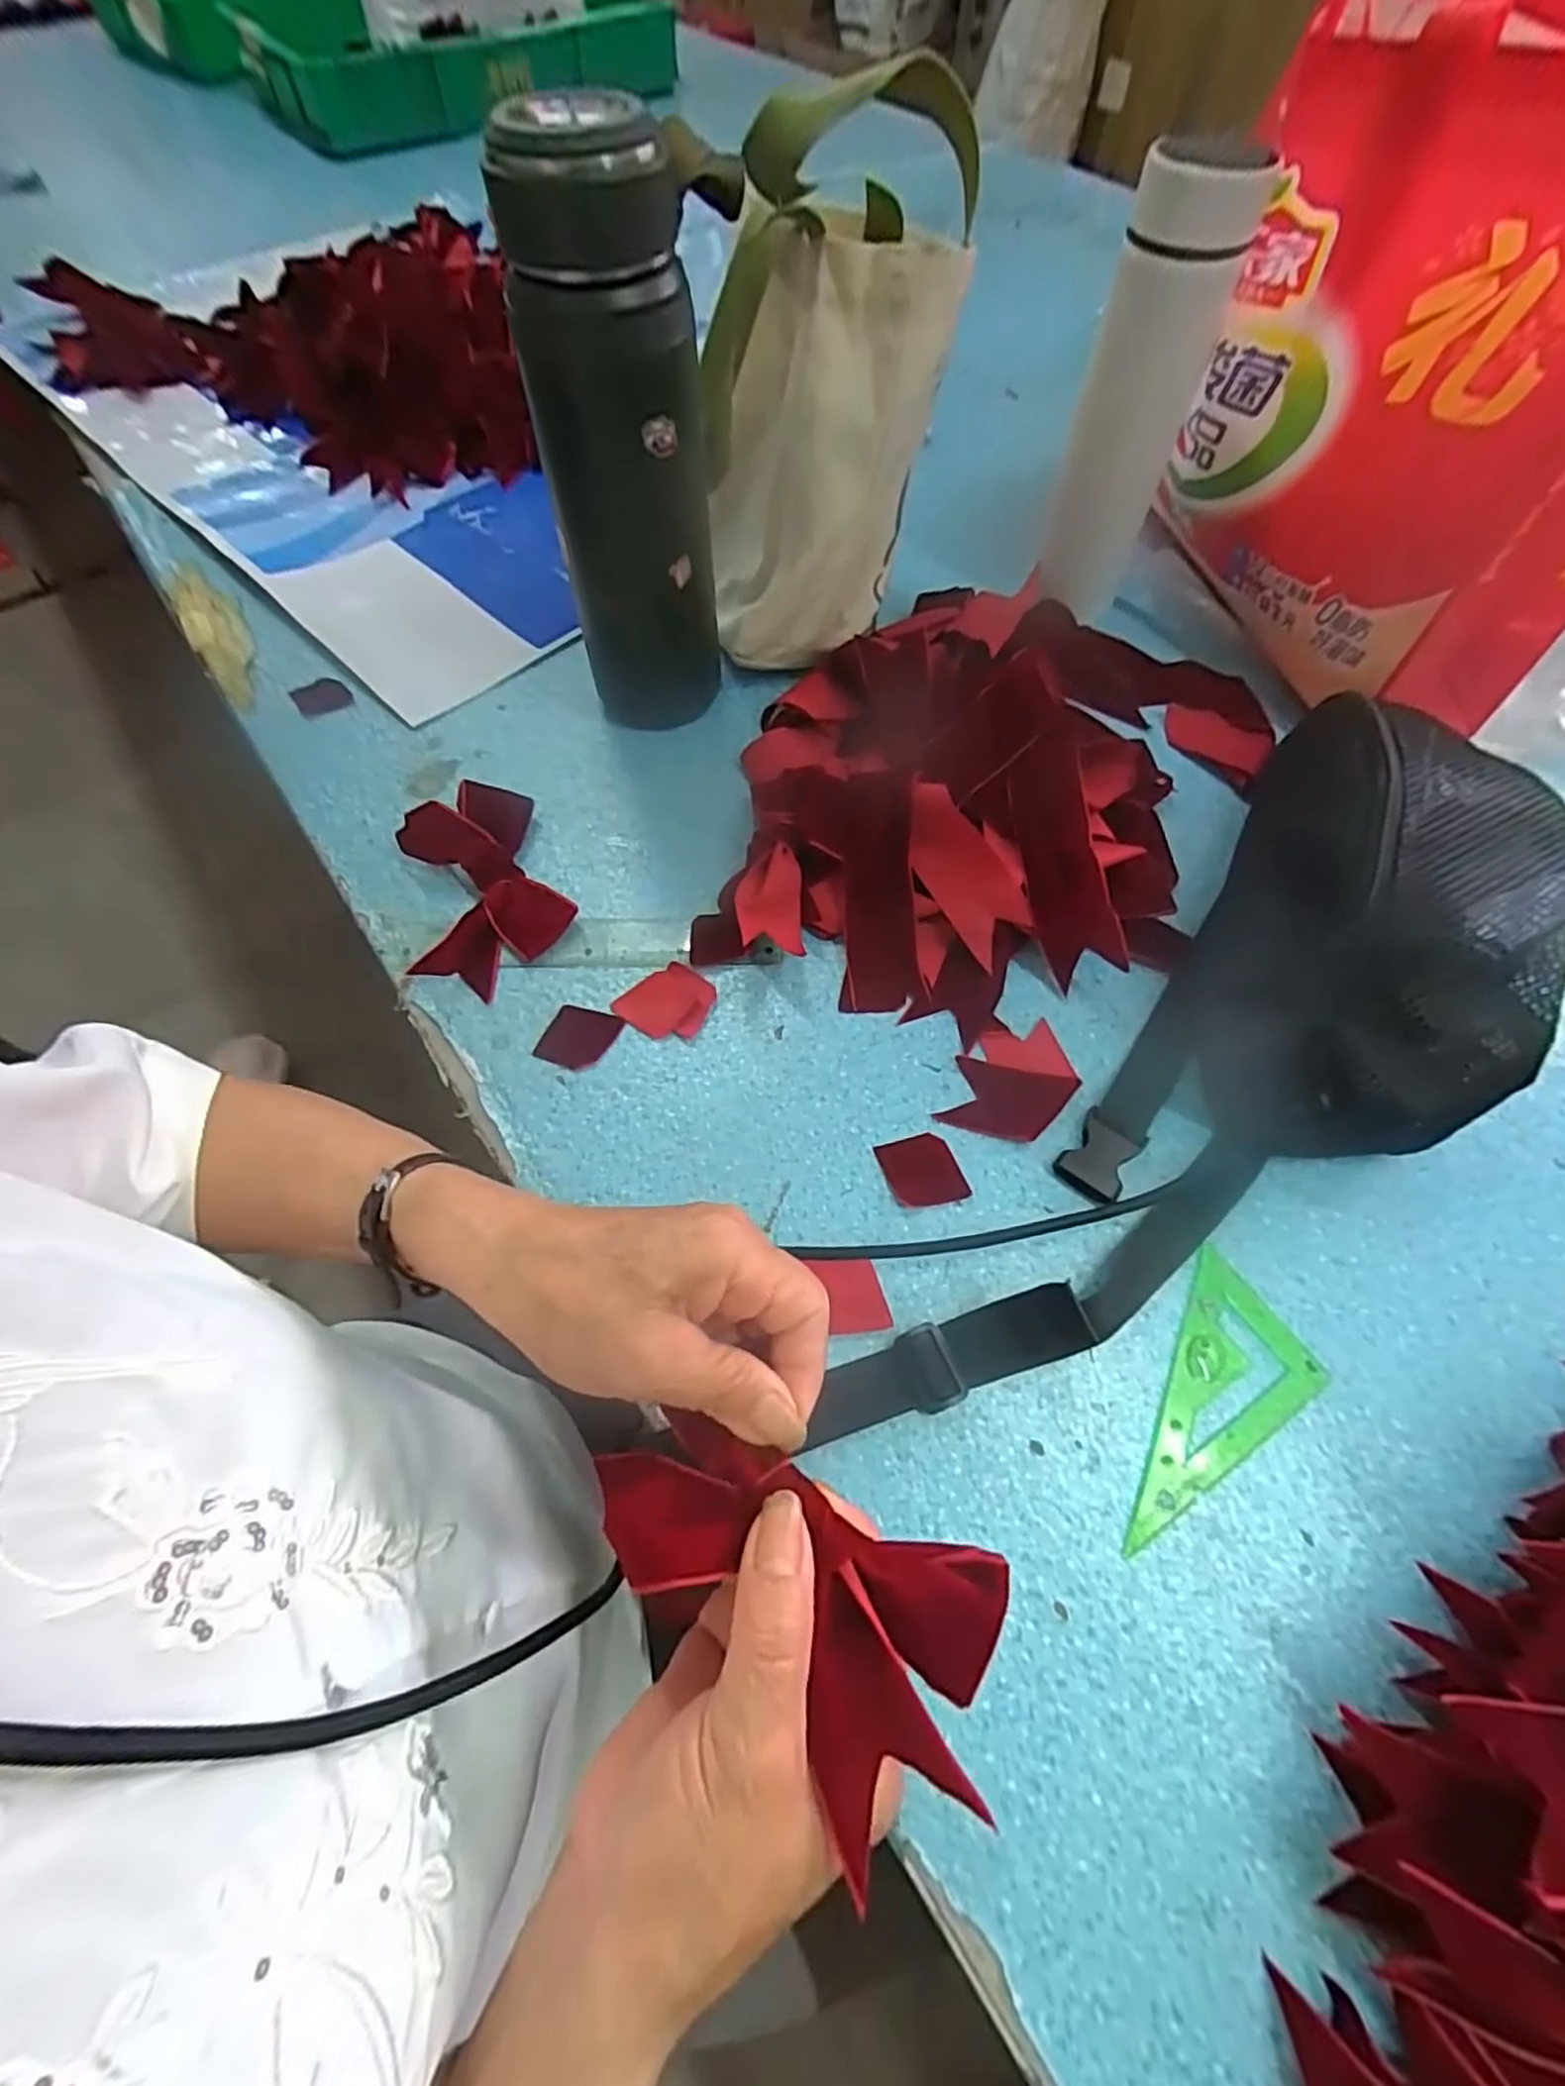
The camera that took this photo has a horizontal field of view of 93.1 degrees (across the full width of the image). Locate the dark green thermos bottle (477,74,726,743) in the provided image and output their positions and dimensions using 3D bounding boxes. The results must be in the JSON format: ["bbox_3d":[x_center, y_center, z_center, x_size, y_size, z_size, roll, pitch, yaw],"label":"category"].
[{"bbox_3d":[-0.079,-0.279,0.385,0.081,0.262,0.067,-10,63,-5],"label":"dark green thermos bottle"}]

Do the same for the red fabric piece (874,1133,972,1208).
[{"bbox_3d":[0.065,0.059,0.344,0.033,0.004,0.035,-18,64,-9],"label":"red fabric piece"}]

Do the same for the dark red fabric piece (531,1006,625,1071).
[{"bbox_3d":[-0.103,-0.004,0.375,0.034,0.004,0.036,21,65,11],"label":"dark red fabric piece"}]

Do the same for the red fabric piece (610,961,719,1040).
[{"bbox_3d":[-0.060,-0.022,0.382,0.043,0.008,0.041,30,67,15],"label":"red fabric piece"}]

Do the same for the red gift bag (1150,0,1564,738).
[{"bbox_3d":[0.336,-0.357,0.403,0.130,0.247,0.282,-23,65,-11],"label":"red gift bag"}]

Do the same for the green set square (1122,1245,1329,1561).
[{"bbox_3d":[0.180,0.151,0.296,0.055,0.004,0.118,27,66,13],"label":"green set square"}]

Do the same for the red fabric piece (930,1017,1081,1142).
[{"bbox_3d":[0.113,0.019,0.363,0.049,0.004,0.074,41,70,19],"label":"red fabric piece"}]

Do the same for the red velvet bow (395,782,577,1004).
[{"bbox_3d":[-0.169,-0.090,0.413,0.080,0.027,0.123,-23,65,-11],"label":"red velvet bow"}]

